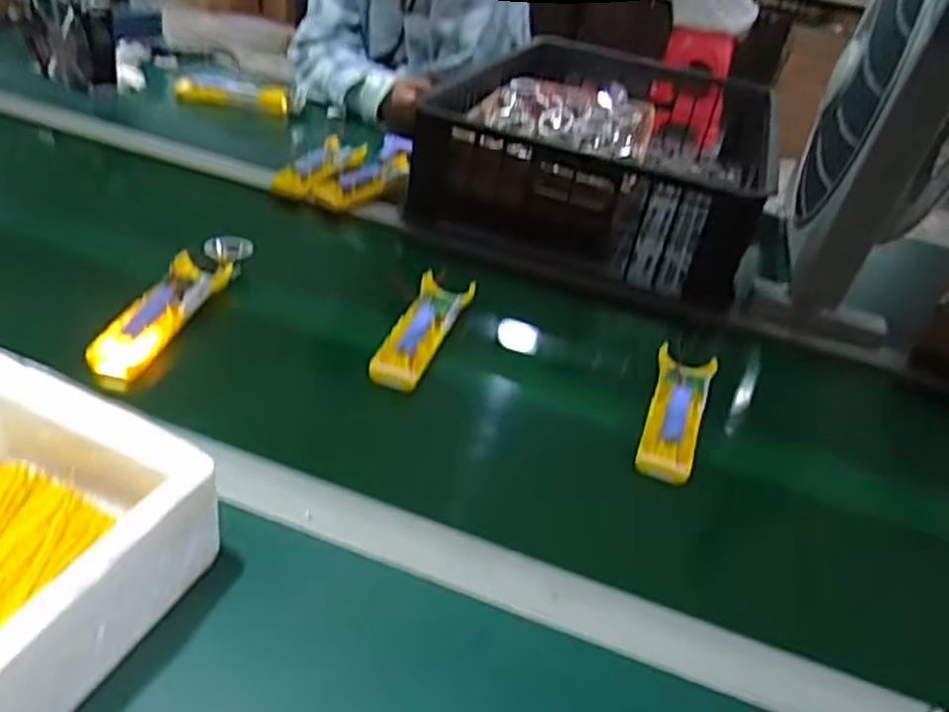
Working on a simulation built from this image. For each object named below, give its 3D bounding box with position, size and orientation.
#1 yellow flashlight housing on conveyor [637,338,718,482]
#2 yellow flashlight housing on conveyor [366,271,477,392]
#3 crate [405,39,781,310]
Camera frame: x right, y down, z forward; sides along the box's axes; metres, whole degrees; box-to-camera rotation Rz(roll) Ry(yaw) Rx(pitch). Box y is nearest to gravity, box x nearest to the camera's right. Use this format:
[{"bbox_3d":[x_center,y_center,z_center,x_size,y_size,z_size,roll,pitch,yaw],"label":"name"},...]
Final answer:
[{"bbox_3d":[0.177,0.048,0.652,0.047,0.035,0.147,17,36,10],"label":"yellow flashlight housing on conveyor"},{"bbox_3d":[-0.045,-0.026,0.698,0.053,0.028,0.157,15,35,7],"label":"yellow flashlight housing on conveyor"},{"bbox_3d":[0.167,-0.265,0.981,0.386,0.129,0.468,16,36,8],"label":"crate"}]

